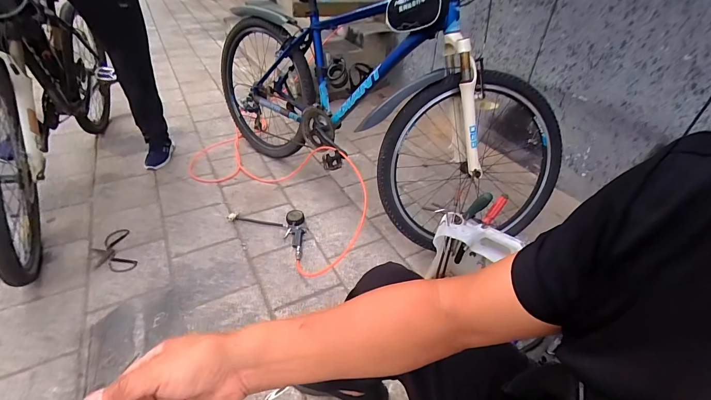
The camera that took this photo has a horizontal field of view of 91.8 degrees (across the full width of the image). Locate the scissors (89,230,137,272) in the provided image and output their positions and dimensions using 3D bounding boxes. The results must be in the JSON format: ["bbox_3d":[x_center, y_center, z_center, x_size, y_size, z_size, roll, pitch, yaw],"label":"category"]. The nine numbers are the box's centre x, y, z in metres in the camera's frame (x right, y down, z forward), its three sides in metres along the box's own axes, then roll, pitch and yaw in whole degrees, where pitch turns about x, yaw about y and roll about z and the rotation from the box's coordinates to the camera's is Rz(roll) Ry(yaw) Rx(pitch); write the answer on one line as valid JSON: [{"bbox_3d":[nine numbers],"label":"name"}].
[{"bbox_3d":[-0.881,0.190,1.248,0.128,0.012,0.228,-20,44,-28],"label":"scissors"}]

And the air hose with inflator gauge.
[{"bbox_3d":[-0.355,-0.137,1.513,0.513,0.261,1.101,-27,48,-34],"label":"air hose with inflator gauge"}]

